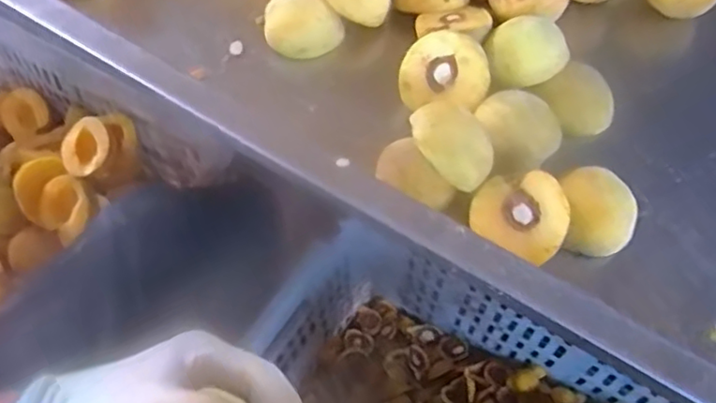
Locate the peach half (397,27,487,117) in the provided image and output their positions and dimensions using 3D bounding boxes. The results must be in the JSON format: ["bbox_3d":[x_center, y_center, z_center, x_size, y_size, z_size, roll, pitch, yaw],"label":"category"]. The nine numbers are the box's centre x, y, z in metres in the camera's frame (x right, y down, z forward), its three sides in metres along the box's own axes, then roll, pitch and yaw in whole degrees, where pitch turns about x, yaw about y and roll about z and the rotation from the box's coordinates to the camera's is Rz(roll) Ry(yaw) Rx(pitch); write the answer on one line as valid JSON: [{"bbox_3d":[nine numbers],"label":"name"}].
[{"bbox_3d":[0.068,-0.102,0.485,0.065,0.033,0.058,8,100,6],"label":"peach half"}]

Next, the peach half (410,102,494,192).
[{"bbox_3d":[0.064,-0.038,0.419,0.047,0.027,0.059,-35,67,-20],"label":"peach half"}]

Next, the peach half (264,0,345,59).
[{"bbox_3d":[-0.050,-0.151,0.528,0.057,0.034,0.052,1,60,-1],"label":"peach half"}]

